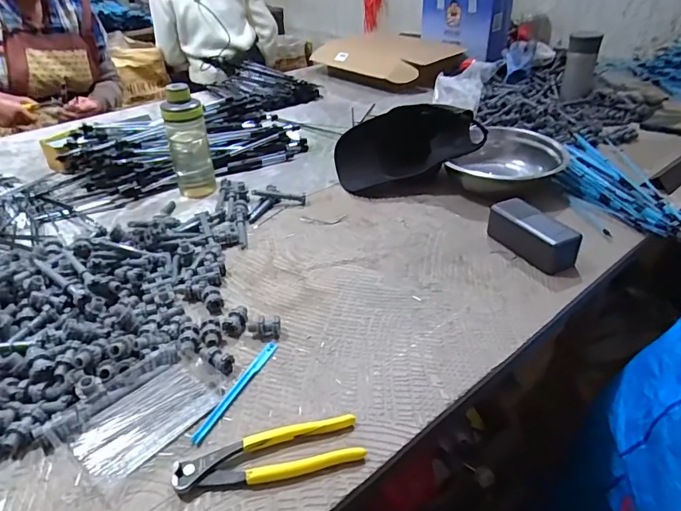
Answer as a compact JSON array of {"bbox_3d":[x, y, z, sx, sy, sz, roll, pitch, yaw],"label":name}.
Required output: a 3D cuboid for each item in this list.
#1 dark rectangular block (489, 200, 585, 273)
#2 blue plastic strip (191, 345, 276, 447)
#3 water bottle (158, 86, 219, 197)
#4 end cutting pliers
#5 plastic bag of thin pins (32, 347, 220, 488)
[{"bbox_3d":[0.269,-0.029,0.668,0.044,0.060,0.130,-17,38,-21],"label":"dark rectangular block"},{"bbox_3d":[-0.108,0.138,0.499,0.015,0.006,0.140,14,38,21],"label":"blue plastic strip"},{"bbox_3d":[-0.262,-0.194,0.814,0.066,0.184,0.057,-11,36,-13],"label":"water bottle"},{"bbox_3d":[-0.063,0.182,0.428,0.165,0.014,0.045,-10,36,-11],"label":"end cutting pliers"},{"bbox_3d":[-0.198,0.153,0.472,0.094,0.021,0.152,26,44,33],"label":"plastic bag of thin pins"}]

